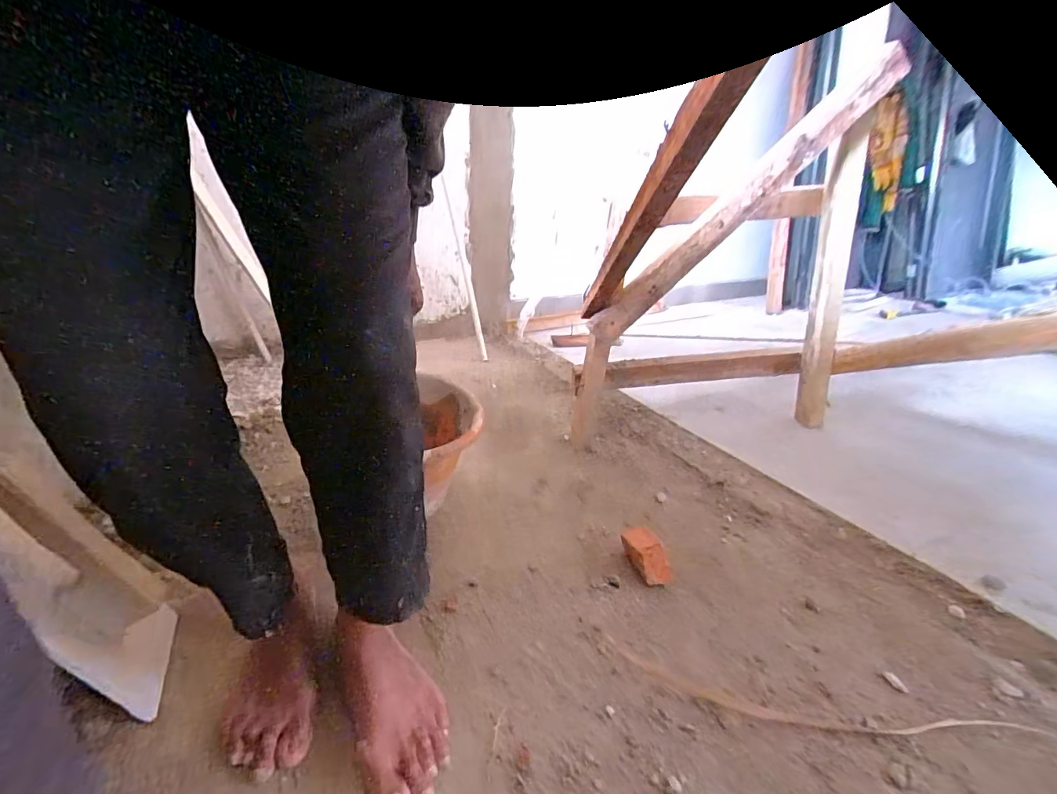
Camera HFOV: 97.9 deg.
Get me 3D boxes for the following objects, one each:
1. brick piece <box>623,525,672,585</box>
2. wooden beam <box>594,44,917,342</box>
[{"bbox_3d":[0.194,0.262,0.759,0.058,0.042,0.110,-3,24,-12],"label":"brick piece"},{"bbox_3d":[0.357,-0.328,0.831,0.067,0.631,0.046,42,18,-16],"label":"wooden beam"}]

